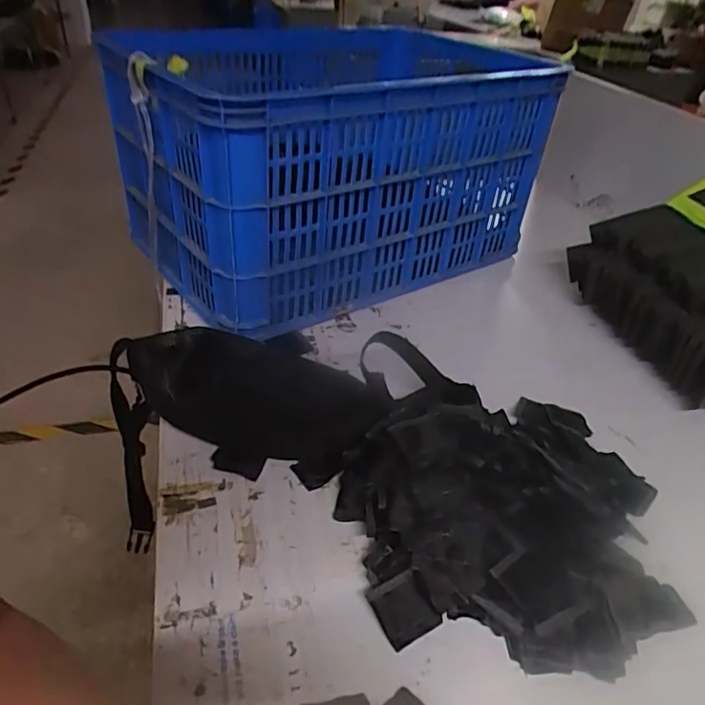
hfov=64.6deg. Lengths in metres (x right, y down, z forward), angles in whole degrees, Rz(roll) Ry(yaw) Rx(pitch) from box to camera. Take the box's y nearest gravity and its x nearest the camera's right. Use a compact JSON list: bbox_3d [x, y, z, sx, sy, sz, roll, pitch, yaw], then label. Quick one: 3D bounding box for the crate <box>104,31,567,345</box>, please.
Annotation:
[{"bbox_3d":[-0.016,-0.285,0.869,0.565,0.306,0.326,-21,43,-31],"label":"crate"}]

